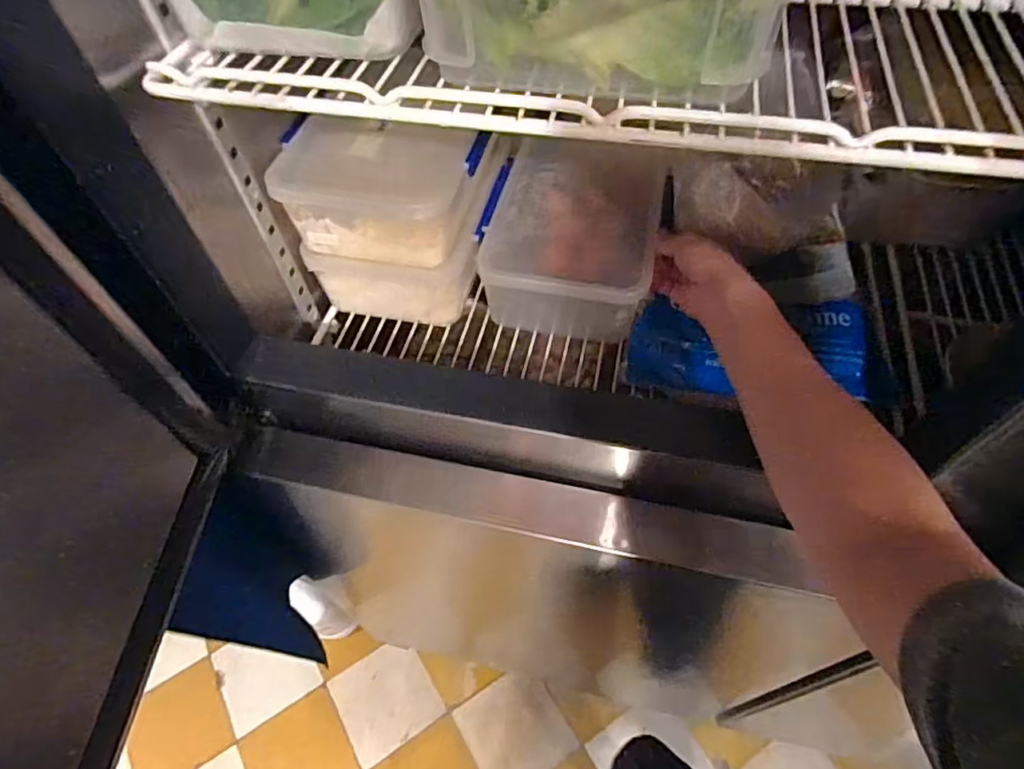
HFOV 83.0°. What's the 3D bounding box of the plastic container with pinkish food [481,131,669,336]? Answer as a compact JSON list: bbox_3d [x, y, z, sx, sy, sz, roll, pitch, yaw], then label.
[{"bbox_3d":[0.064,-0.146,0.608,0.178,0.089,0.186,10,56,9],"label":"plastic container with pinkish food"}]

